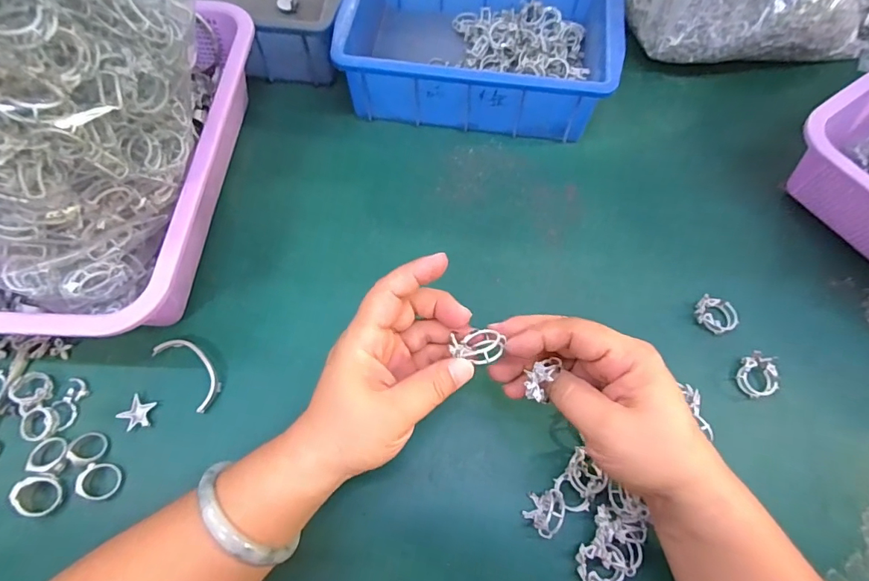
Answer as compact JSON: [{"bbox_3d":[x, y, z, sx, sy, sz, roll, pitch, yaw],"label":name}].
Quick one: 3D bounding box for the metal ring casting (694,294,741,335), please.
[{"bbox_3d":[0.223,0.020,0.353,0.032,0.010,0.026,14,68,5],"label":"metal ring casting"}]

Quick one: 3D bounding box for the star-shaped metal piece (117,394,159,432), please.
[{"bbox_3d":[-0.213,0.089,0.324,0.022,0.006,0.022,33,72,12],"label":"star-shaped metal piece"}]

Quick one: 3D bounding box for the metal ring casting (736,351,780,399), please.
[{"bbox_3d":[0.241,0.063,0.334,0.026,0.011,0.033,11,68,4],"label":"metal ring casting"}]

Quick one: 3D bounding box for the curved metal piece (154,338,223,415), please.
[{"bbox_3d":[-0.182,0.059,0.335,0.065,0.007,0.026,42,74,14],"label":"curved metal piece"}]

